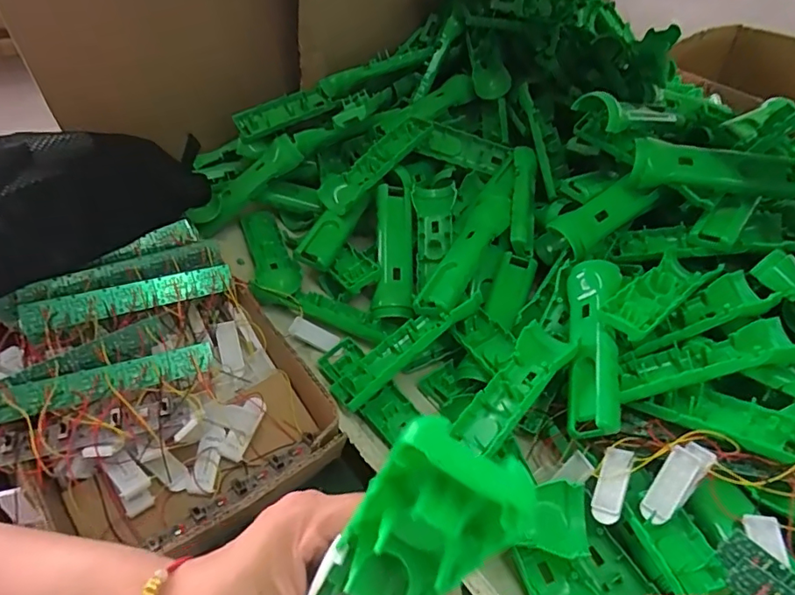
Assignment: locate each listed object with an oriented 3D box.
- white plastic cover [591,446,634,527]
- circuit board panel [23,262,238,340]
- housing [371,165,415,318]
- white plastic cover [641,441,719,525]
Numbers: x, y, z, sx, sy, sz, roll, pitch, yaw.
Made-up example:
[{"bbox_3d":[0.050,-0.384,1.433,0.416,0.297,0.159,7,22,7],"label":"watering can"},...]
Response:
[{"bbox_3d":[0.164,0.144,0.404,0.021,0.005,0.058,6,61,38],"label":"white plastic cover"},{"bbox_3d":[-0.232,0.000,0.467,0.170,0.028,0.006,-18,13,-35],"label":"circuit board panel"},{"bbox_3d":[-0.003,-0.065,0.601,0.044,0.023,0.182,2,71,-3],"label":"housing"},{"bbox_3d":[0.208,0.137,0.392,0.071,0.016,0.026,-45,61,-10],"label":"white plastic cover"}]

